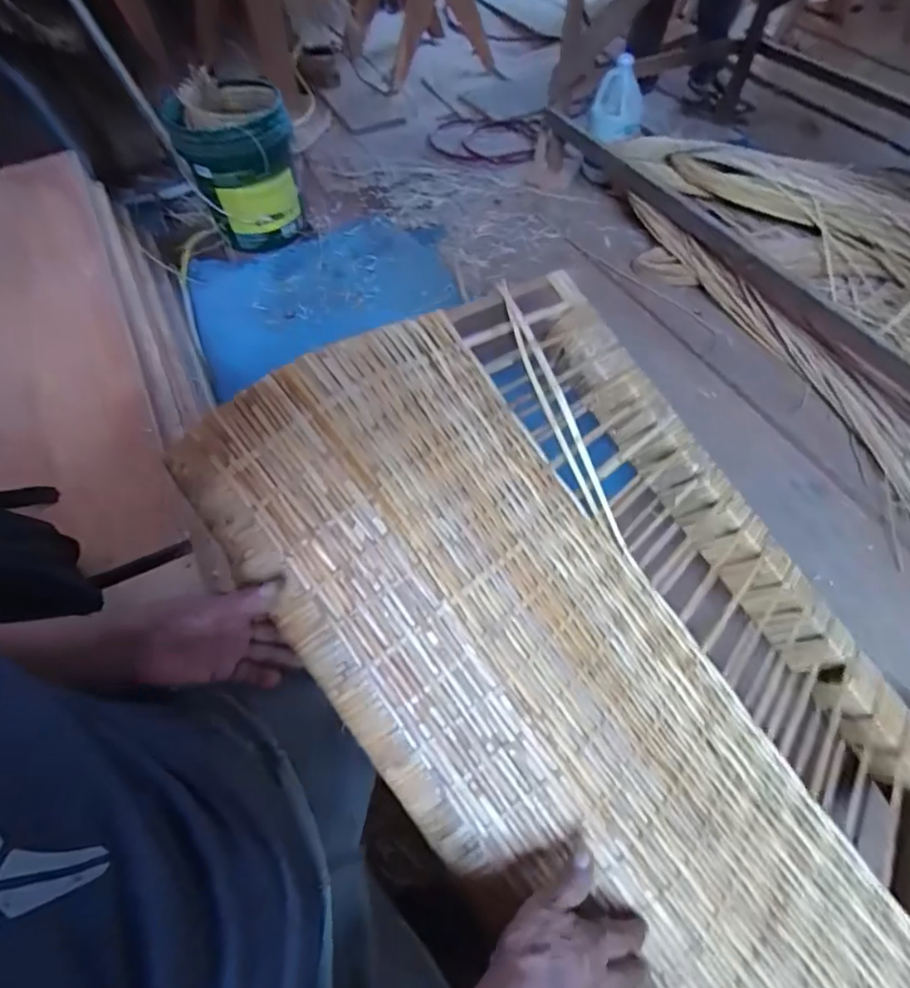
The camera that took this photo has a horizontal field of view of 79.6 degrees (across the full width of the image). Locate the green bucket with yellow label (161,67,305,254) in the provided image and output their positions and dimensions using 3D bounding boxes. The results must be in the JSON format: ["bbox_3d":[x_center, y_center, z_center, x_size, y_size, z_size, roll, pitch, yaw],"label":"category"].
[{"bbox_3d":[-0.574,-0.892,1.487,0.286,0.326,0.303,-20,58,-11],"label":"green bucket with yellow label"}]

